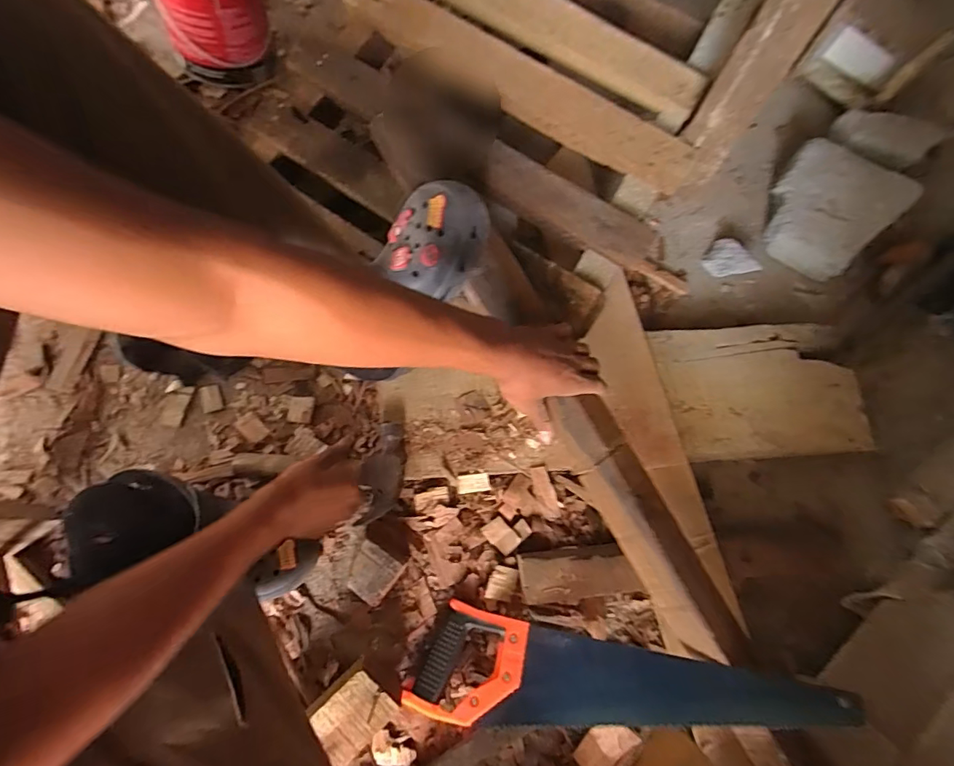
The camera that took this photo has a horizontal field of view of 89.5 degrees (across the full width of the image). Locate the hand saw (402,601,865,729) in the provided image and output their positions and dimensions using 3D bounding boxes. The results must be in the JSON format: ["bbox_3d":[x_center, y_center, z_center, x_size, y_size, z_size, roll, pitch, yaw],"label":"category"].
[{"bbox_3d":[0.129,0.322,0.490,0.414,0.023,0.112,1,62,24],"label":"hand saw"}]

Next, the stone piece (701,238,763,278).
[{"bbox_3d":[0.388,-0.192,0.749,0.060,0.033,0.068,-17,74,-8],"label":"stone piece"}]

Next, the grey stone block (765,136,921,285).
[{"bbox_3d":[0.547,-0.267,0.755,0.173,0.068,0.202,38,78,9],"label":"grey stone block"}]

